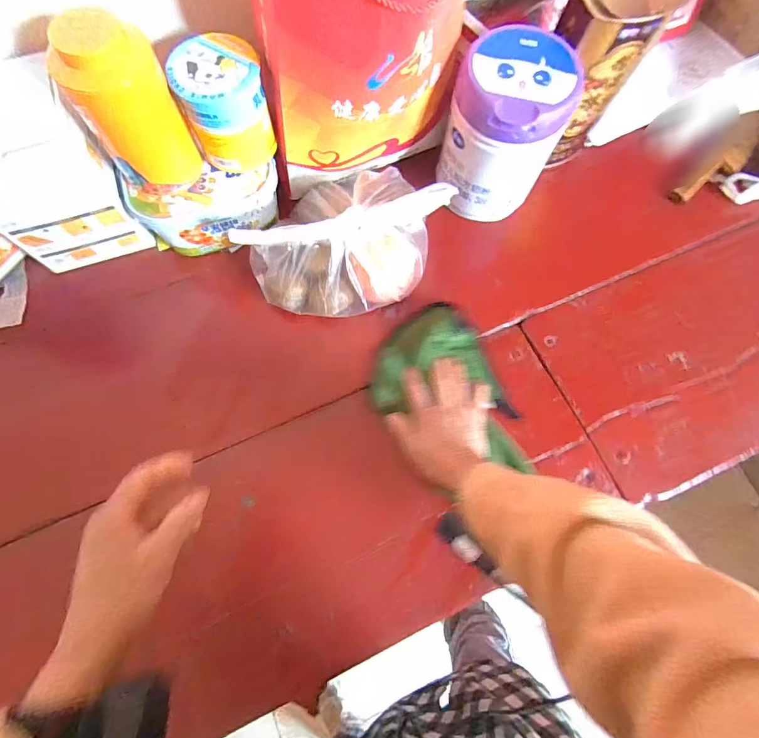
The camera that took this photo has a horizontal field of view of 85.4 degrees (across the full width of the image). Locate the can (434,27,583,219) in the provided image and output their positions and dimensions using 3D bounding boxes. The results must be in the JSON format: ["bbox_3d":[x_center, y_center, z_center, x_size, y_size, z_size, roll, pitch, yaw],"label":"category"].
[{"bbox_3d":[0.152,-0.292,0.512,0.131,0.162,0.127,16,72,4],"label":"can"}]

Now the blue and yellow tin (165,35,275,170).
[{"bbox_3d":[-0.169,-0.291,0.462,0.089,0.096,0.086,0,72,-1],"label":"blue and yellow tin"}]

